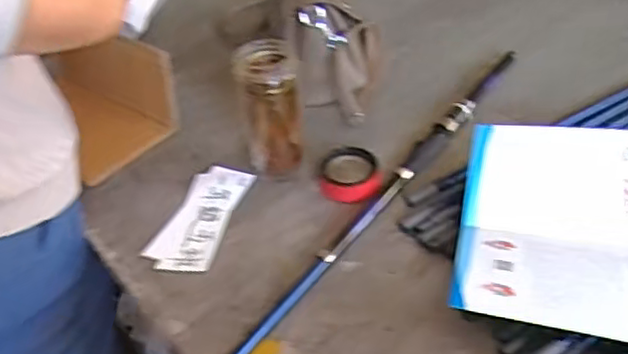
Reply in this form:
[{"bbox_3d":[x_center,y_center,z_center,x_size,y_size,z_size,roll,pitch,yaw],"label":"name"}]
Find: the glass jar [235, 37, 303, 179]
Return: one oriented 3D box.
[{"bbox_3d":[-0.053,-0.082,0.846,0.069,0.170,0.074,-4,40,3],"label":"glass jar"}]

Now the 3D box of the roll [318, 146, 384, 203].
[{"bbox_3d":[0.047,-0.004,0.846,0.075,0.034,0.069,-4,40,3],"label":"roll"}]

